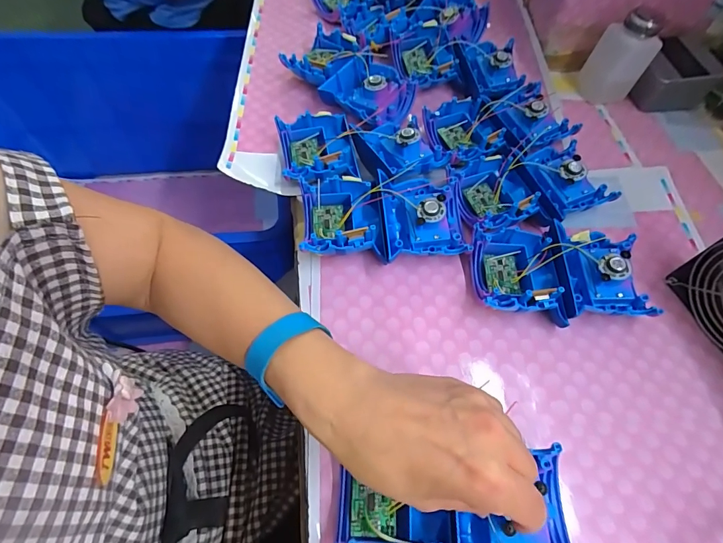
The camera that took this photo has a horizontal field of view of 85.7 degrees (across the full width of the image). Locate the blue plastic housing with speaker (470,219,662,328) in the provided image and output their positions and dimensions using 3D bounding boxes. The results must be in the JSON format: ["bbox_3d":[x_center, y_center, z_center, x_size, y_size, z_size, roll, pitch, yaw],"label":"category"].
[{"bbox_3d":[0.180,0.004,0.364,0.153,0.039,0.093,1,60,-1],"label":"blue plastic housing with speaker"}]

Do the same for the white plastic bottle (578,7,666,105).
[{"bbox_3d":[0.326,-0.272,0.496,0.052,0.097,0.054,-10,61,-8],"label":"white plastic bottle"}]

